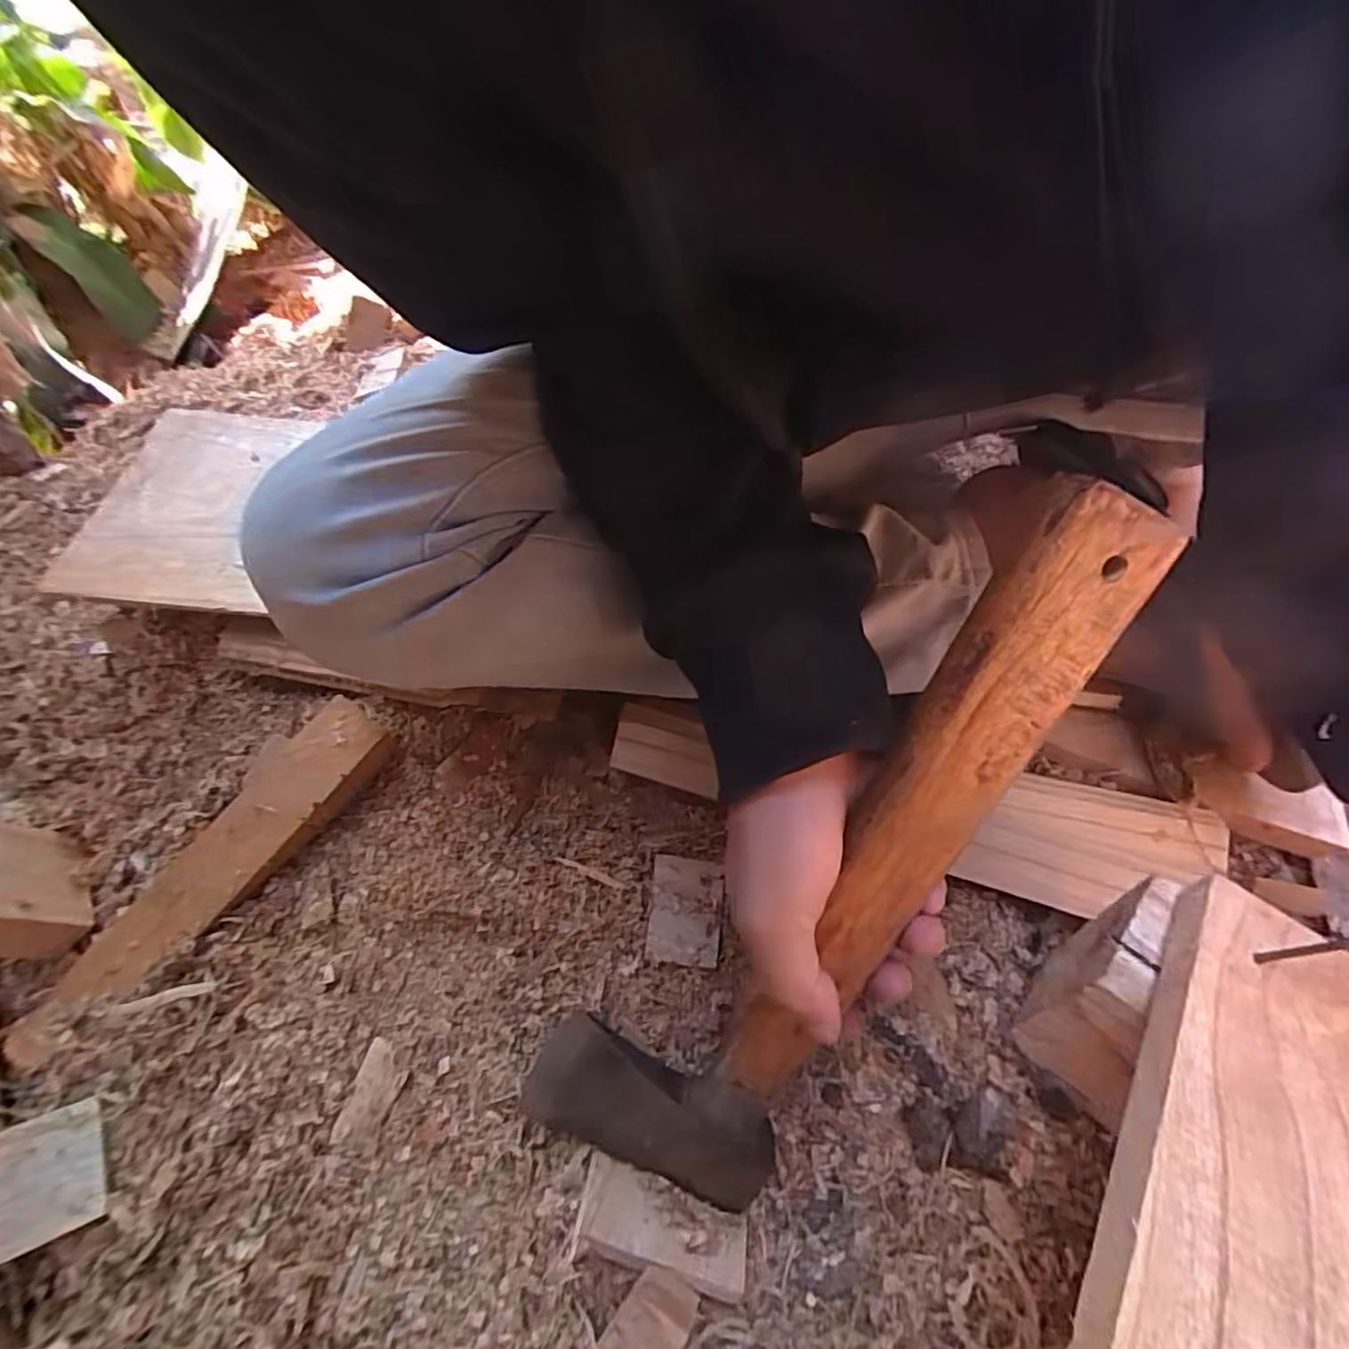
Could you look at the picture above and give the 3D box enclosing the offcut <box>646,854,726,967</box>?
[{"bbox_3d":[0.006,0.124,0.361,0.037,0.006,0.053,4,59,3],"label":"offcut"}]

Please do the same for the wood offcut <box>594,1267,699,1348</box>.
[{"bbox_3d":[-0.011,0.255,0.265,0.025,0.014,0.041,33,65,19],"label":"wood offcut"}]

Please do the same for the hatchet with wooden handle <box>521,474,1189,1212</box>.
[{"bbox_3d":[0.055,0.082,0.248,0.090,0.038,0.320,39,110,21],"label":"hatchet with wooden handle"}]

